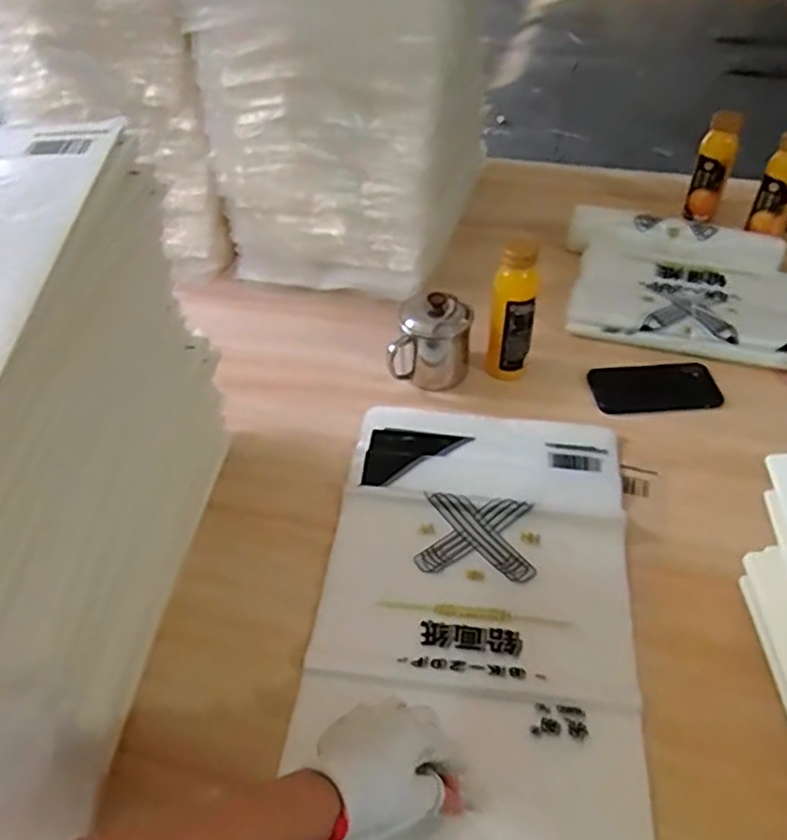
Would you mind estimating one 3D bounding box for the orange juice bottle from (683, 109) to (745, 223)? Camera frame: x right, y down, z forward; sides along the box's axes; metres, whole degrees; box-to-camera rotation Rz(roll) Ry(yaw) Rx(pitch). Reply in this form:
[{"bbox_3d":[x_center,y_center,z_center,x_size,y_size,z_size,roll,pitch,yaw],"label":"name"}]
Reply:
[{"bbox_3d":[0.489,-0.383,1.051,0.053,0.155,0.047,21,50,21],"label":"orange juice bottle"}]

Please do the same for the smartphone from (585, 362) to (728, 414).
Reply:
[{"bbox_3d":[0.320,-0.040,0.841,0.150,0.011,0.073,-1,45,1],"label":"smartphone"}]

